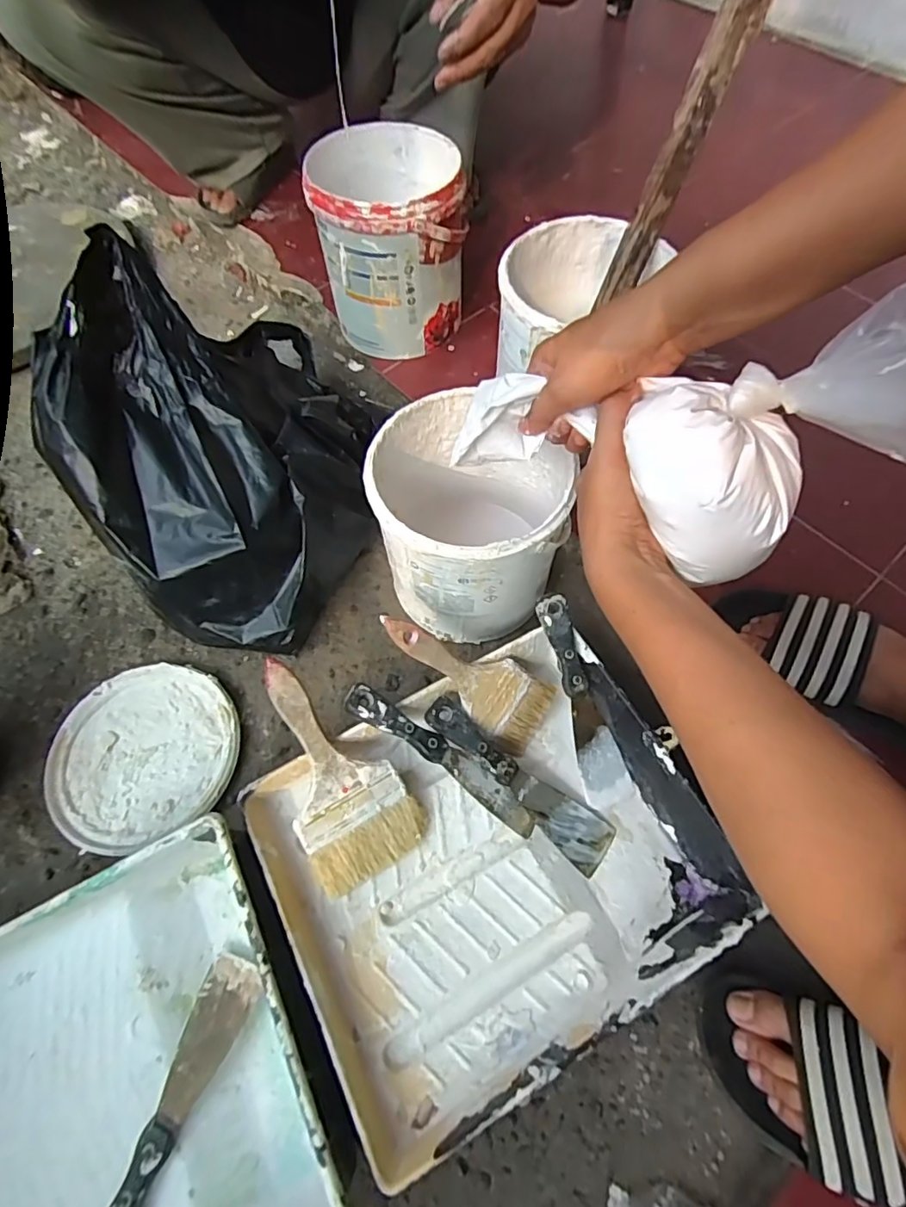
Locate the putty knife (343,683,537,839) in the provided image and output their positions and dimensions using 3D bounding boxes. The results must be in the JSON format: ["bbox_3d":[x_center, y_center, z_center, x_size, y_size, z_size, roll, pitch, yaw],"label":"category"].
[{"bbox_3d":[-0.007,0.136,0.493,0.202,0.011,0.035,37,69,-7],"label":"putty knife"}]

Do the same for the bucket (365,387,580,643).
[{"bbox_3d":[0.019,-0.079,0.559,0.171,0.189,0.181,0,63,0],"label":"bucket"}]

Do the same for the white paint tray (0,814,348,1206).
[{"bbox_3d":[-0.284,0.371,0.397,0.369,0.075,0.283,-25,66,-12],"label":"white paint tray"}]

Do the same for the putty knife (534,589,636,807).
[{"bbox_3d":[0.122,0.091,0.526,0.044,0.011,0.202,-17,91,-5],"label":"putty knife"}]

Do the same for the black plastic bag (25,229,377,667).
[{"bbox_3d":[-0.233,-0.173,0.573,0.271,0.225,0.381,3,63,2],"label":"black plastic bag"}]

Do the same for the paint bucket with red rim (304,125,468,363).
[{"bbox_3d":[-0.076,-0.453,0.703,0.170,0.182,0.180,-9,64,-4],"label":"paint bucket with red rim"}]

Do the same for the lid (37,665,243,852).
[{"bbox_3d":[-0.305,0.146,0.547,0.180,0.011,0.168,0,63,0],"label":"lid"}]

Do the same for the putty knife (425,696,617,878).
[{"bbox_3d":[0.058,0.162,0.508,0.204,0.019,0.045,40,71,-1],"label":"putty knife"}]

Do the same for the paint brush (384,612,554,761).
[{"bbox_3d":[0.020,0.060,0.510,0.068,0.013,0.194,-48,113,-11],"label":"paint brush"}]

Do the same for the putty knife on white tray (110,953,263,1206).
[{"bbox_3d":[-0.207,0.374,0.406,0.043,0.011,0.199,15,53,11],"label":"putty knife on white tray"}]

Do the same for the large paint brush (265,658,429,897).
[{"bbox_3d":[-0.108,0.138,0.479,0.099,0.016,0.201,-29,87,-11],"label":"large paint brush"}]

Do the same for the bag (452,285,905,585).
[{"bbox_3d":[0.136,-0.097,0.370,0.312,0.109,0.114,6,62,32],"label":"bag"}]

